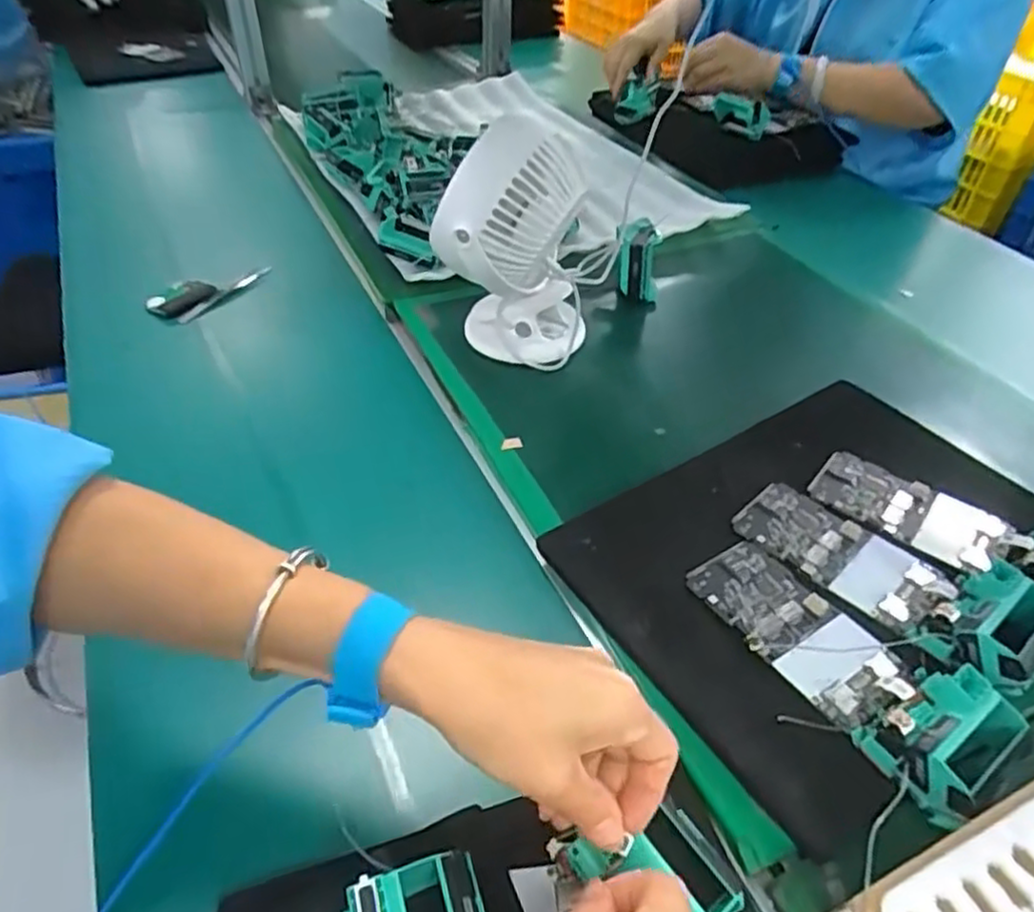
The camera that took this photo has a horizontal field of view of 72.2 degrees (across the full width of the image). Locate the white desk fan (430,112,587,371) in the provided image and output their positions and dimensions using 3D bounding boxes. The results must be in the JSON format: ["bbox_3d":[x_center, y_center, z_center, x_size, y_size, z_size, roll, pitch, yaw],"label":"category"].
[{"bbox_3d":[-0.003,-0.182,0.629,0.137,0.203,0.090,1,44,-2],"label":"white desk fan"}]

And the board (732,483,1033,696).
[{"bbox_3d":[0.244,0.071,0.465,0.071,0.038,0.190,-32,54,-31],"label":"board"}]

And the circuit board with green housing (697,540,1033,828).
[{"bbox_3d":[0.189,0.115,0.420,0.078,0.040,0.190,-25,51,-26],"label":"circuit board with green housing"}]

